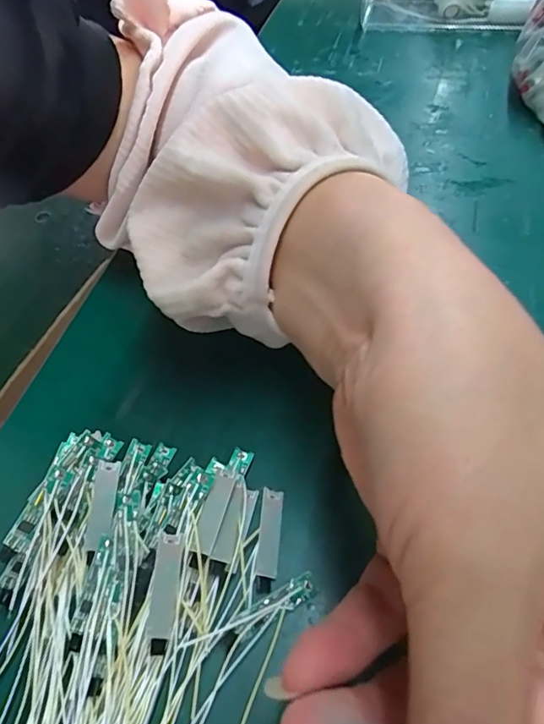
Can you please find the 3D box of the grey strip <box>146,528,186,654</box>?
[{"bbox_3d":[-0.036,0.076,0.170,0.009,0.004,0.038,7,65,-4],"label":"grey strip"}]

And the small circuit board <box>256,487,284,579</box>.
[{"bbox_3d":[-0.001,0.062,0.190,0.008,0.004,0.031,2,54,7],"label":"small circuit board"}]

